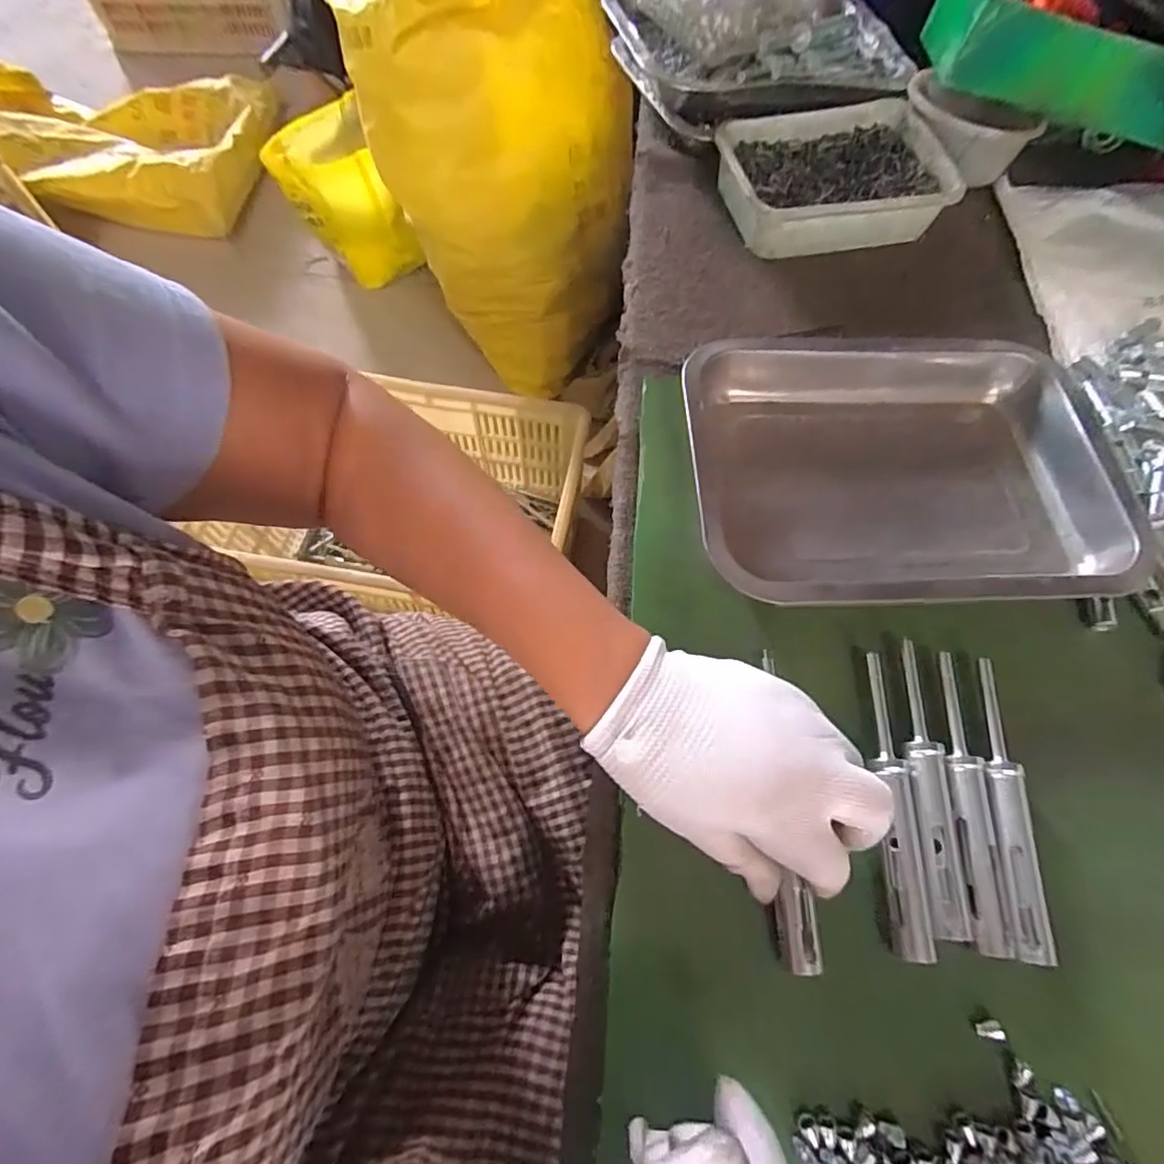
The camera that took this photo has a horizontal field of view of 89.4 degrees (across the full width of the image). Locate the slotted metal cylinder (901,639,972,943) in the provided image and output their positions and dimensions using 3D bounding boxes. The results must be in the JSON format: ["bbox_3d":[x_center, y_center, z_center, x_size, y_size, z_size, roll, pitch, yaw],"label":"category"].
[{"bbox_3d":[0.173,0.100,0.298,0.018,0.019,0.138,3,66,0],"label":"slotted metal cylinder"}]

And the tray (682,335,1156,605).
[{"bbox_3d":[0.190,-0.071,0.362,0.244,0.039,0.187,-3,66,-2],"label":"tray"}]

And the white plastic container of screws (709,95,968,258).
[{"bbox_3d":[0.200,-0.332,0.486,0.171,0.044,0.124,-8,66,-5],"label":"white plastic container of screws"}]

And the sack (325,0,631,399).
[{"bbox_3d":[-0.127,-0.644,0.896,0.367,0.585,0.326,-10,67,-5],"label":"sack"}]

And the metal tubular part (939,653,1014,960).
[{"bbox_3d":[0.192,0.106,0.298,0.017,0.017,0.139,4,66,1],"label":"metal tubular part"}]

